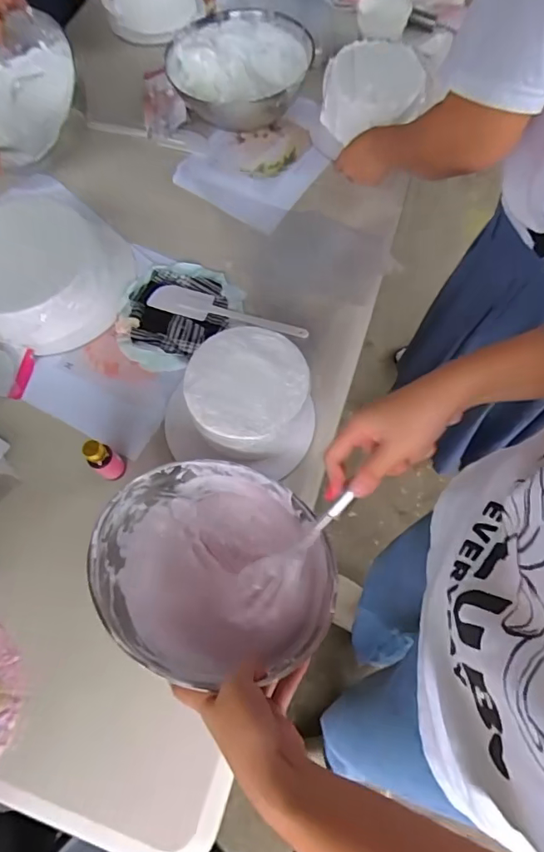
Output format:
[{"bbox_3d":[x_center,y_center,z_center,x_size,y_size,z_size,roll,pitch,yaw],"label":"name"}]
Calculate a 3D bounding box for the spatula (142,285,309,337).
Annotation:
[{"bbox_3d":[-0.063,-0.164,0.711,0.232,0.010,0.045,16,72,5],"label":"spatula"}]

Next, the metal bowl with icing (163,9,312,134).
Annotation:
[{"bbox_3d":[-0.064,-0.587,0.830,0.224,0.090,0.216,0,71,0],"label":"metal bowl with icing"}]

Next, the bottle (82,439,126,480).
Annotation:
[{"bbox_3d":[-0.202,0.041,0.588,0.030,0.074,0.030,0,71,0],"label":"bottle"}]

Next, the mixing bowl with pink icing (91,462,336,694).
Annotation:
[{"bbox_3d":[-0.056,0.138,0.505,0.214,0.102,0.217,0,71,0],"label":"mixing bowl with pink icing"}]

